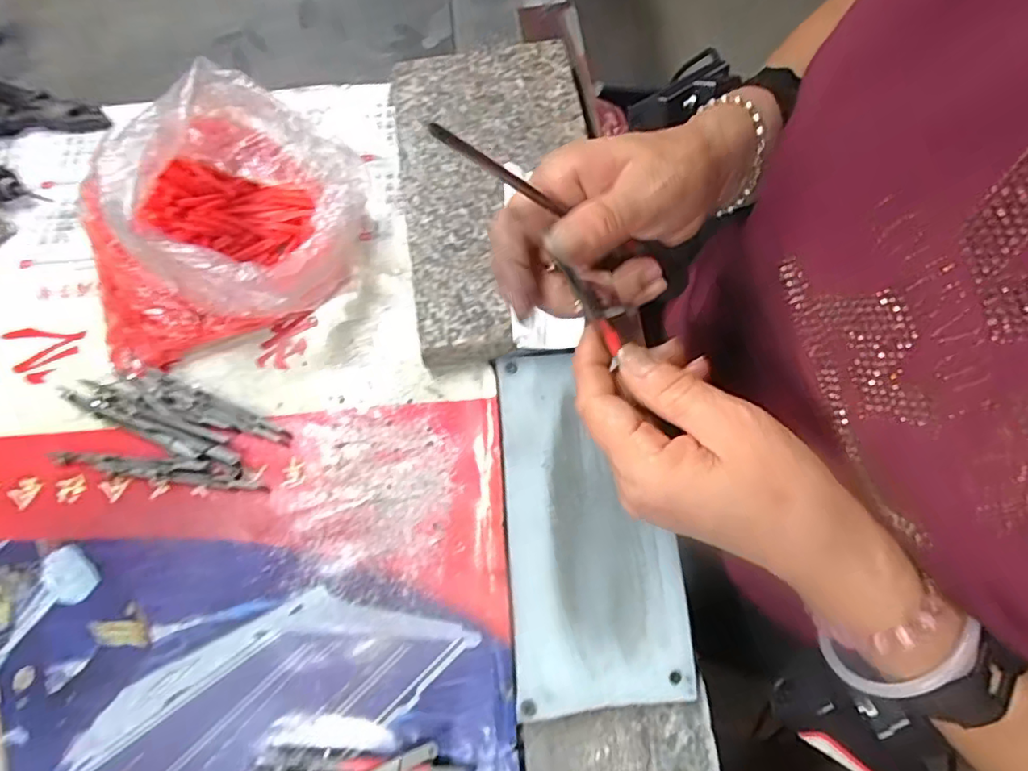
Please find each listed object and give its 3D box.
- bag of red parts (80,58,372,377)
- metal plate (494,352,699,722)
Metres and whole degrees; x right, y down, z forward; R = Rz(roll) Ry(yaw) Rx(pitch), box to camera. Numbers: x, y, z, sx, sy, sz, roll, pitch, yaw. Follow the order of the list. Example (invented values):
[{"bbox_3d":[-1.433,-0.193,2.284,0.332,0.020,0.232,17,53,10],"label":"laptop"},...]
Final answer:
[{"bbox_3d":[-0.186,-0.110,0.359,0.169,0.093,0.146,-13,69,-3],"label":"bag of red parts"},{"bbox_3d":[0.041,0.071,0.322,0.092,0.008,0.195,-6,70,3],"label":"metal plate"}]

